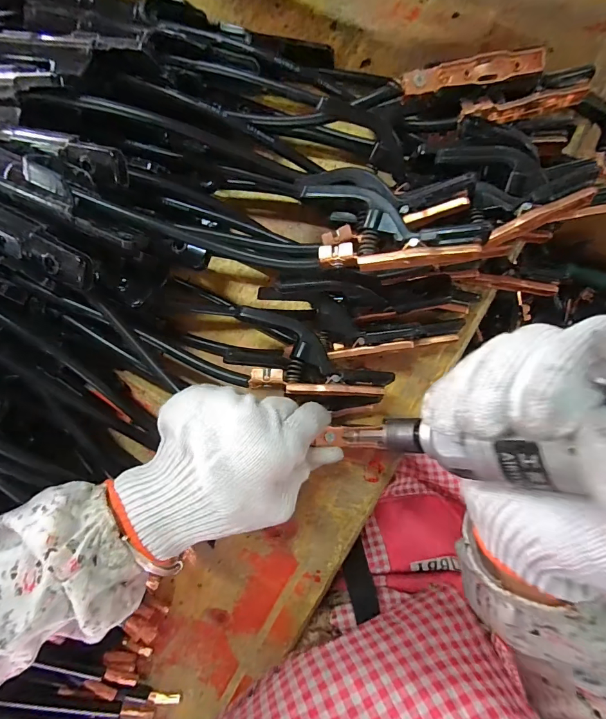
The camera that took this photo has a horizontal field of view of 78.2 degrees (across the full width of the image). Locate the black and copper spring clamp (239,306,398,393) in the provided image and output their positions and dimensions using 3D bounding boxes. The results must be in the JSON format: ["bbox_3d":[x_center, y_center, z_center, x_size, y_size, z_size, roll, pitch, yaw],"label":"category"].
[{"bbox_3d":[0.007,-0.004,0.261,0.111,0.019,0.055,7,85,6],"label":"black and copper spring clamp"}]

